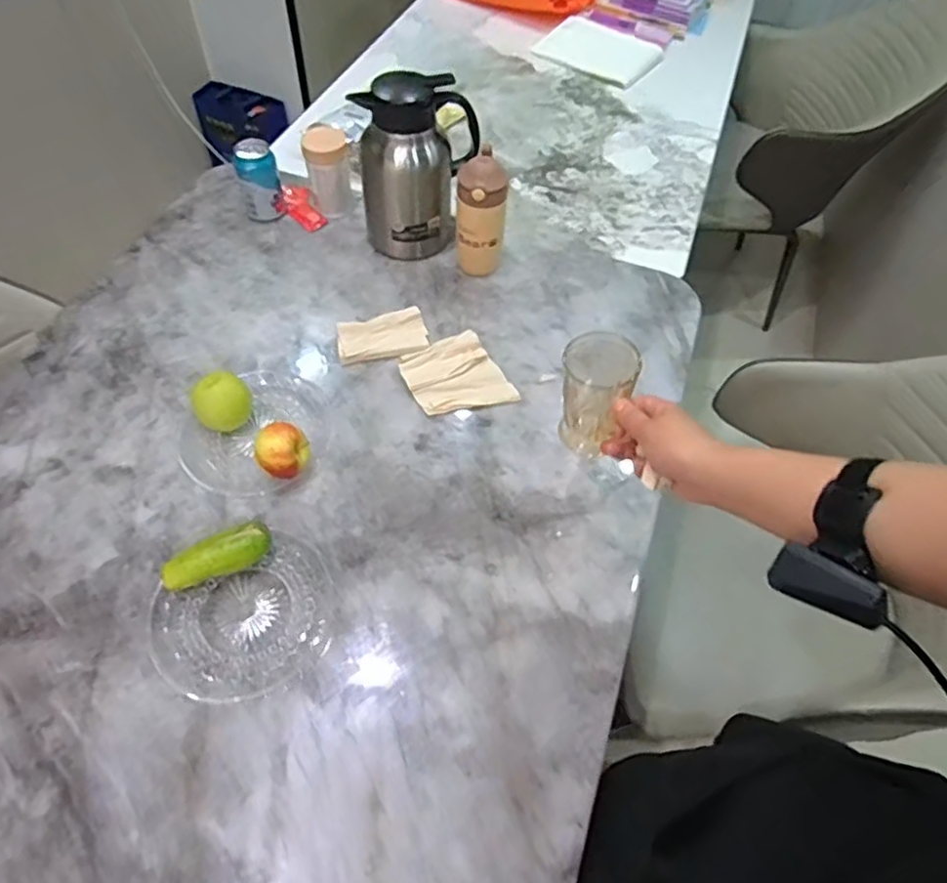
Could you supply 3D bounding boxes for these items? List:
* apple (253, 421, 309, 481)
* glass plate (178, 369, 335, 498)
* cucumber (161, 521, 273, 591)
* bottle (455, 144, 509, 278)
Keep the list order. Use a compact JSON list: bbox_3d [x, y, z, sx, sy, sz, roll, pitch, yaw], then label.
[{"bbox_3d":[-0.233,0.017,0.796,0.063,0.072,0.067,-16,57,-13],"label":"apple"},{"bbox_3d":[-0.277,-0.019,0.836,0.174,0.029,0.195,24,58,14],"label":"glass plate"},{"bbox_3d":[-0.285,0.130,0.725,0.119,0.052,0.050,-20,58,-16],"label":"cucumber"},{"bbox_3d":[0.010,-0.337,0.989,0.074,0.186,0.067,0,55,-3],"label":"bottle"}]

